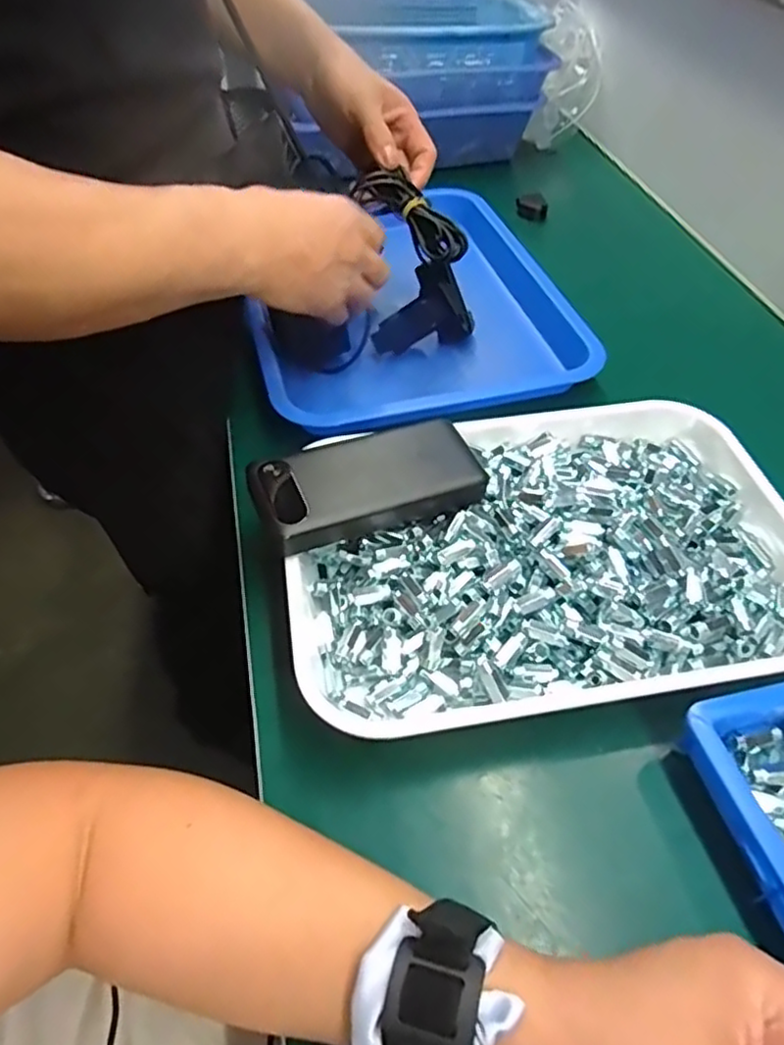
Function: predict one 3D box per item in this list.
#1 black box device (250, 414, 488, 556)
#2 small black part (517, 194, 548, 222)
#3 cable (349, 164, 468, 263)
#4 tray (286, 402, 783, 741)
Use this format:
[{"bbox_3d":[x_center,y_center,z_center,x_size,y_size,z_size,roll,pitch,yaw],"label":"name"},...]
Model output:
[{"bbox_3d":[-0.015,-0.029,0.447,0.151,0.030,0.070,-20,53,-14],"label":"black box device"},{"bbox_3d":[0.175,-0.393,0.810,0.037,0.024,0.018,4,51,5],"label":"small black part"},{"bbox_3d":[0.016,-0.262,0.562,0.108,0.040,0.023,39,60,9],"label":"cable"},{"bbox_3d":[0.108,0.017,0.445,0.341,0.039,0.236,-6,51,-4],"label":"tray"}]

